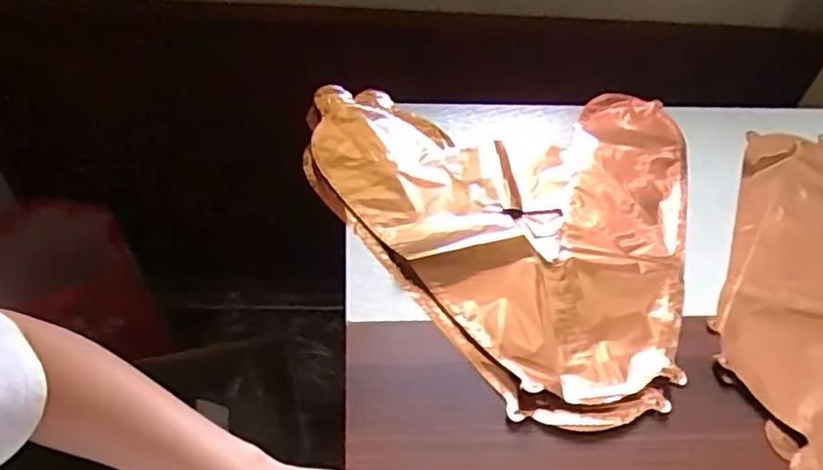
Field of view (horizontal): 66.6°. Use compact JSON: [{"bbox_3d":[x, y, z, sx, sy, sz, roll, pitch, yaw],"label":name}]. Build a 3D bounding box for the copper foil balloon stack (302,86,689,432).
[{"bbox_3d":[0.073,-0.040,0.604,0.375,0.019,0.394,17,51,8],"label":"copper foil balloon stack"}]

